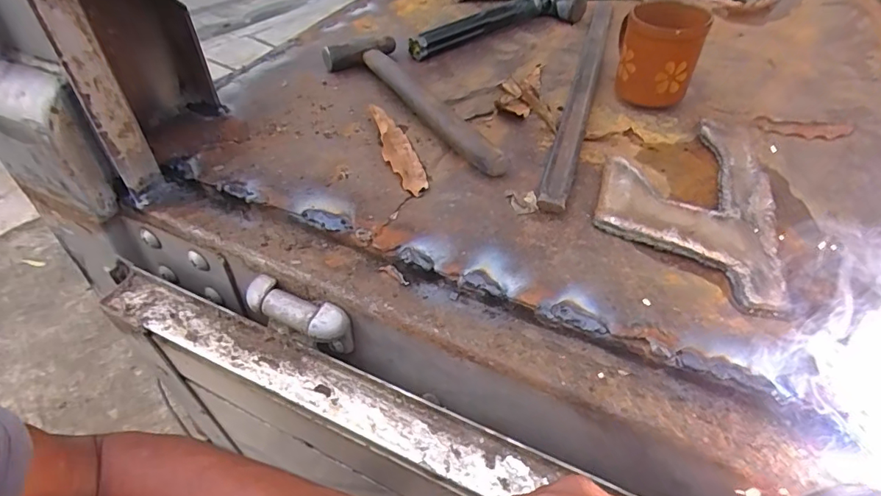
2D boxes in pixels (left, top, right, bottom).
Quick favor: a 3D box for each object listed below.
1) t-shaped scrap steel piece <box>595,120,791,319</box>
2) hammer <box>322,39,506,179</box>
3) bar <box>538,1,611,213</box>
[{"bbox_3d":[0.206,-0.048,0.414,0.132,0.010,0.232,17,46,13],"label":"t-shaped scrap steel piece"},{"bbox_3d":[-0.041,-0.149,0.496,0.086,0.028,0.282,-16,48,-18],"label":"hammer"},{"bbox_3d":[0.163,-0.193,0.553,0.023,0.018,0.499,15,46,11],"label":"bar"}]

